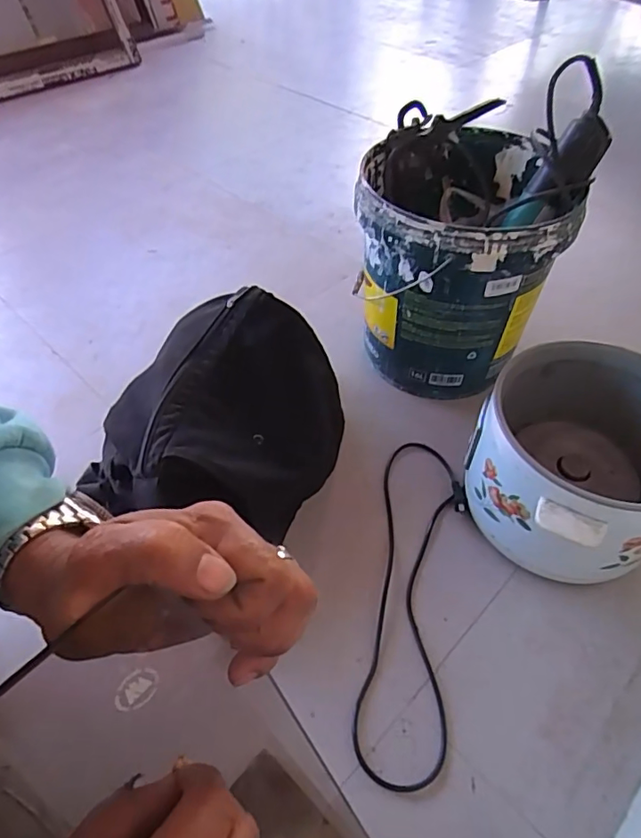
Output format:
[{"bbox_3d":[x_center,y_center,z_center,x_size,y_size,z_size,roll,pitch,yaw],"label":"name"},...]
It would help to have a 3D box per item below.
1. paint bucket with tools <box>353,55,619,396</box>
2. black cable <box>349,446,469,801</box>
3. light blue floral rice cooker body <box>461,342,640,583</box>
[{"bbox_3d":[0.209,-0.248,0.824,0.296,0.360,0.294,9,52,10],"label":"paint bucket with tools"},{"bbox_3d":[0.121,0.209,0.674,0.110,0.018,0.436,6,53,9],"label":"black cable"},{"bbox_3d":[0.308,0.066,0.664,0.237,0.189,0.247,32,57,25],"label":"light blue floral rice cooker body"}]

